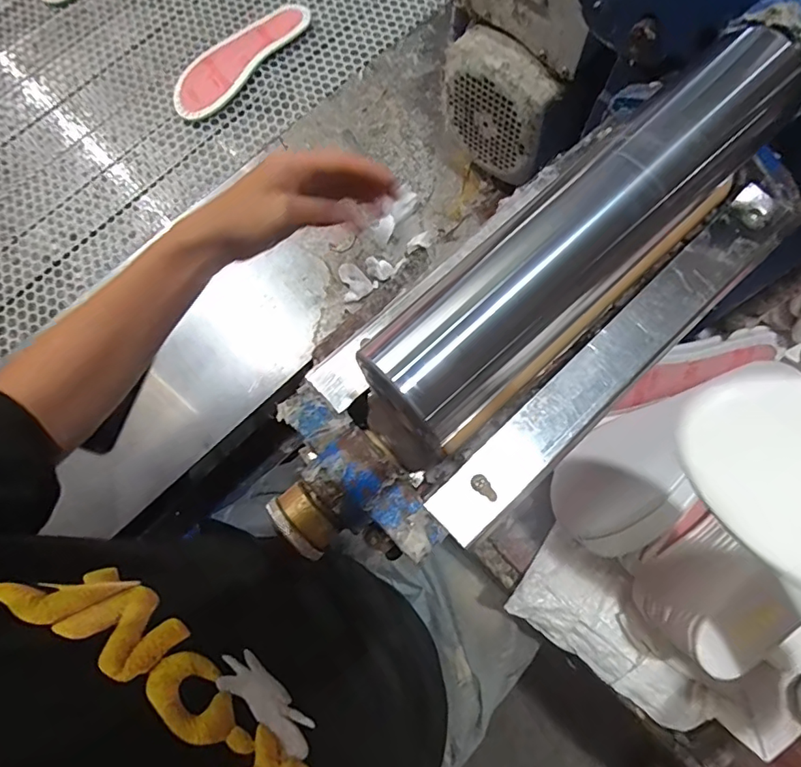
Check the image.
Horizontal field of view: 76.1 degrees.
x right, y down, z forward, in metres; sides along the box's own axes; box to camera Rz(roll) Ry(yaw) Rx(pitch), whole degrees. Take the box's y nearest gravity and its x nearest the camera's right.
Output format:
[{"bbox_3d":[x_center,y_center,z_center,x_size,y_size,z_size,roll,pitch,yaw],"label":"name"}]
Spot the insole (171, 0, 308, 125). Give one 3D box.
[{"bbox_3d":[-0.219,-0.451,0.705,0.227,0.013,0.083,-44,79,-10],"label":"insole"}]

